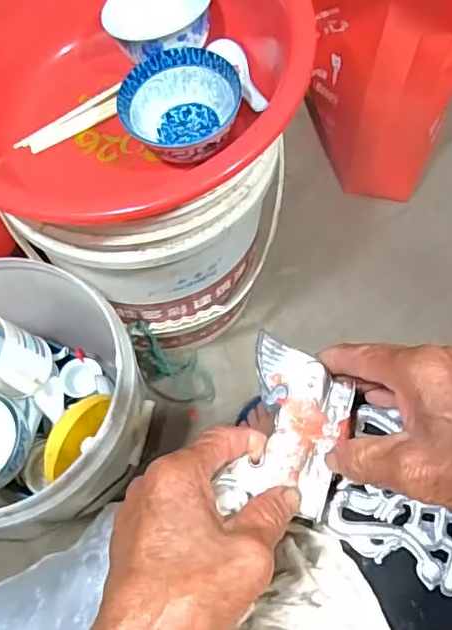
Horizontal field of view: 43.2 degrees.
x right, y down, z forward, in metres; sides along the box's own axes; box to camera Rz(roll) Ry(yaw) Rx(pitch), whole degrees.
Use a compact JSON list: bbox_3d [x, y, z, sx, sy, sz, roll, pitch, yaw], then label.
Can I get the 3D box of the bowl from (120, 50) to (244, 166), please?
[{"bbox_3d":[-0.045,-0.192,0.537,0.107,0.052,0.106,0,66,1],"label":"bowl"}]

